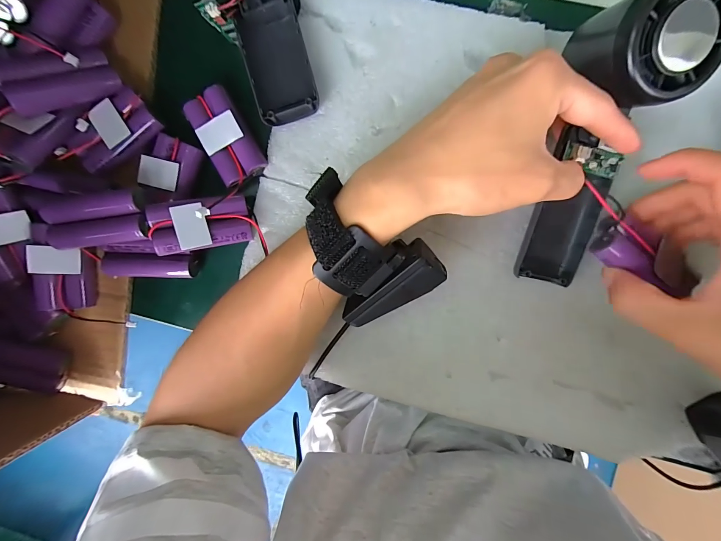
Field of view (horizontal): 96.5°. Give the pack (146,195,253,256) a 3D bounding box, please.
[{"bbox_3d":[-0.114,-0.031,0.231,0.063,0.018,0.031,-13,94,-27],"label":"pack"}]

